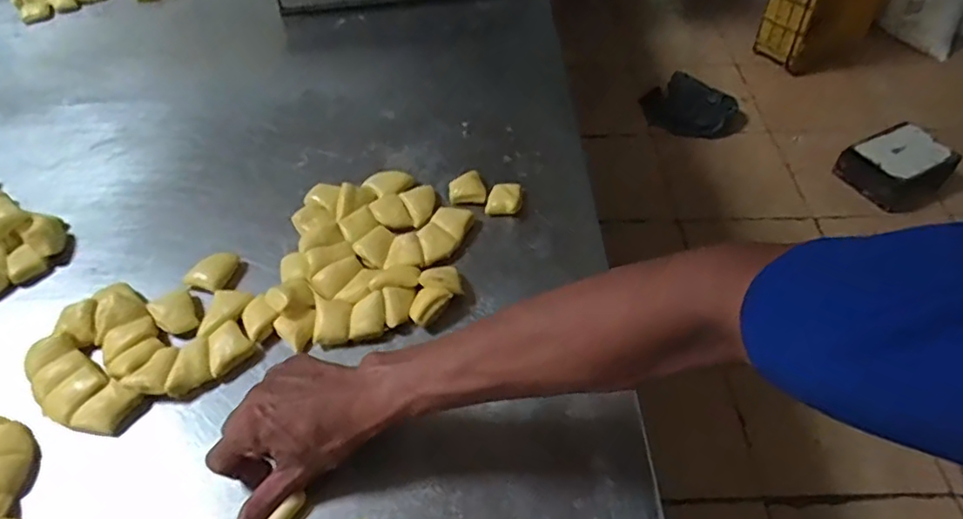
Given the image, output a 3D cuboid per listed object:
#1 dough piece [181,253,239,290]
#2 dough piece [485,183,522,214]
[{"bbox_3d":[-0.268,0.013,0.588,0.046,0.019,0.043,9,52,8],"label":"dough piece"},{"bbox_3d":[0.025,-0.066,0.644,0.037,0.019,0.034,0,51,0],"label":"dough piece"}]

